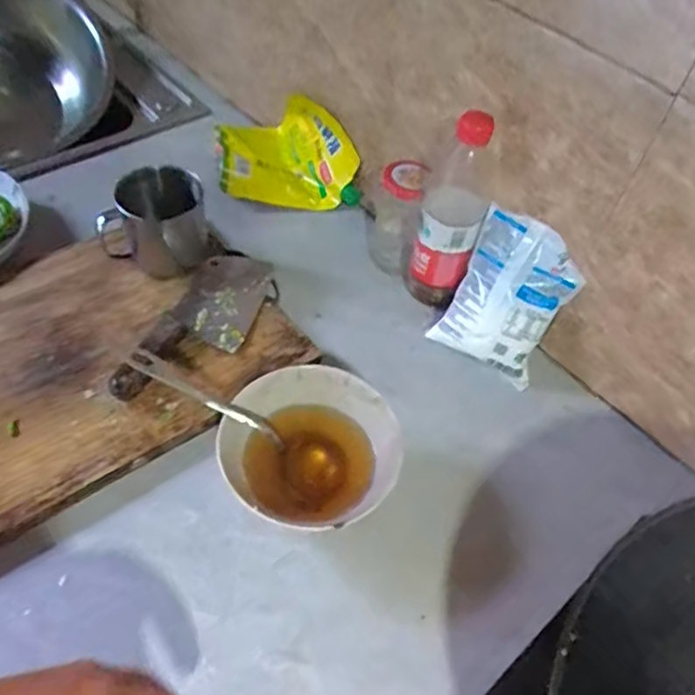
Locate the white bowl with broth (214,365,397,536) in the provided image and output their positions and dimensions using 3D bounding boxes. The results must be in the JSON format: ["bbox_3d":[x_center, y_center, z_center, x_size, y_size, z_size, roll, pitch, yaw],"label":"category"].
[{"bbox_3d":[-0.033,0.090,0.540,0.142,0.075,0.124,4,51,-4],"label":"white bowl with broth"}]

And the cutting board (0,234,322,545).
[{"bbox_3d":[-0.265,0.012,0.608,0.396,0.029,0.281,-27,60,-21],"label":"cutting board"}]

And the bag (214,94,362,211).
[{"bbox_3d":[-0.076,-0.241,0.789,0.168,0.105,0.099,-1,52,-8],"label":"bag"}]

